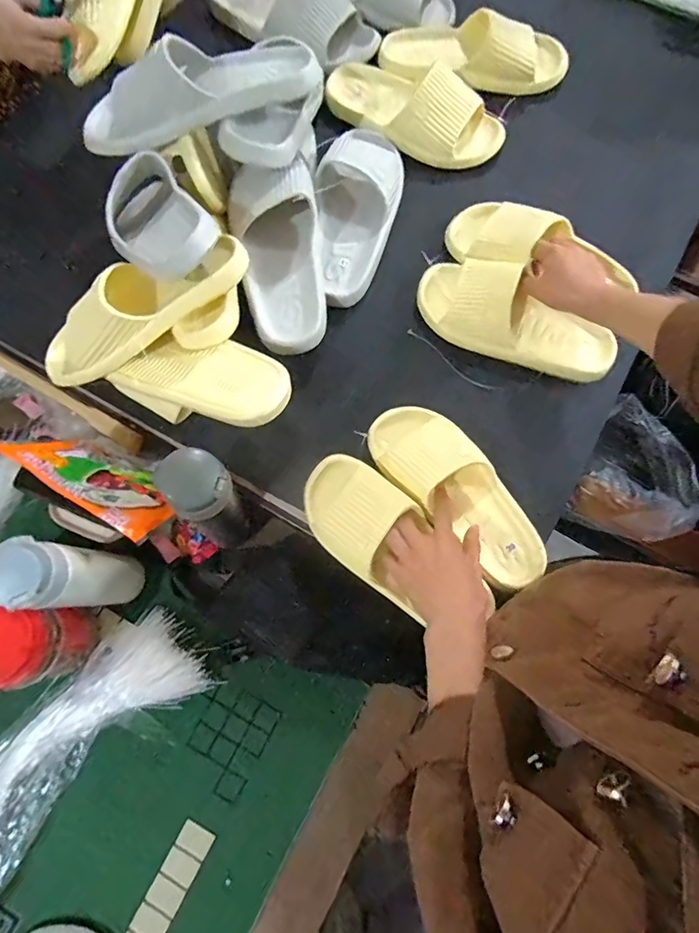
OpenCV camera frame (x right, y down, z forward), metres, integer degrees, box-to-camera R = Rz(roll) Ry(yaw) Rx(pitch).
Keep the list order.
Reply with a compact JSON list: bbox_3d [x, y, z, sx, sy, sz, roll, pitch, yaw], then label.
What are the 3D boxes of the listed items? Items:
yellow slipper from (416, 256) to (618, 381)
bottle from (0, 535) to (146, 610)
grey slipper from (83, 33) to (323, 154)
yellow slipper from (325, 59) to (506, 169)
[{"bbox_3d":[0.204,-0.183,0.593,0.249,0.054,0.099,28,78,8],"label":"yellow slipper"},{"bbox_3d":[-0.301,0.121,0.527,0.061,0.236,0.062,0,76,1],"label":"bottle"},{"bbox_3d":[-0.179,-0.447,0.557,0.283,0.081,0.093,-16,76,-3],"label":"grey slipper"},{"bbox_3d":[0.089,-0.504,0.660,0.252,0.061,0.115,35,79,9],"label":"yellow slipper"}]

